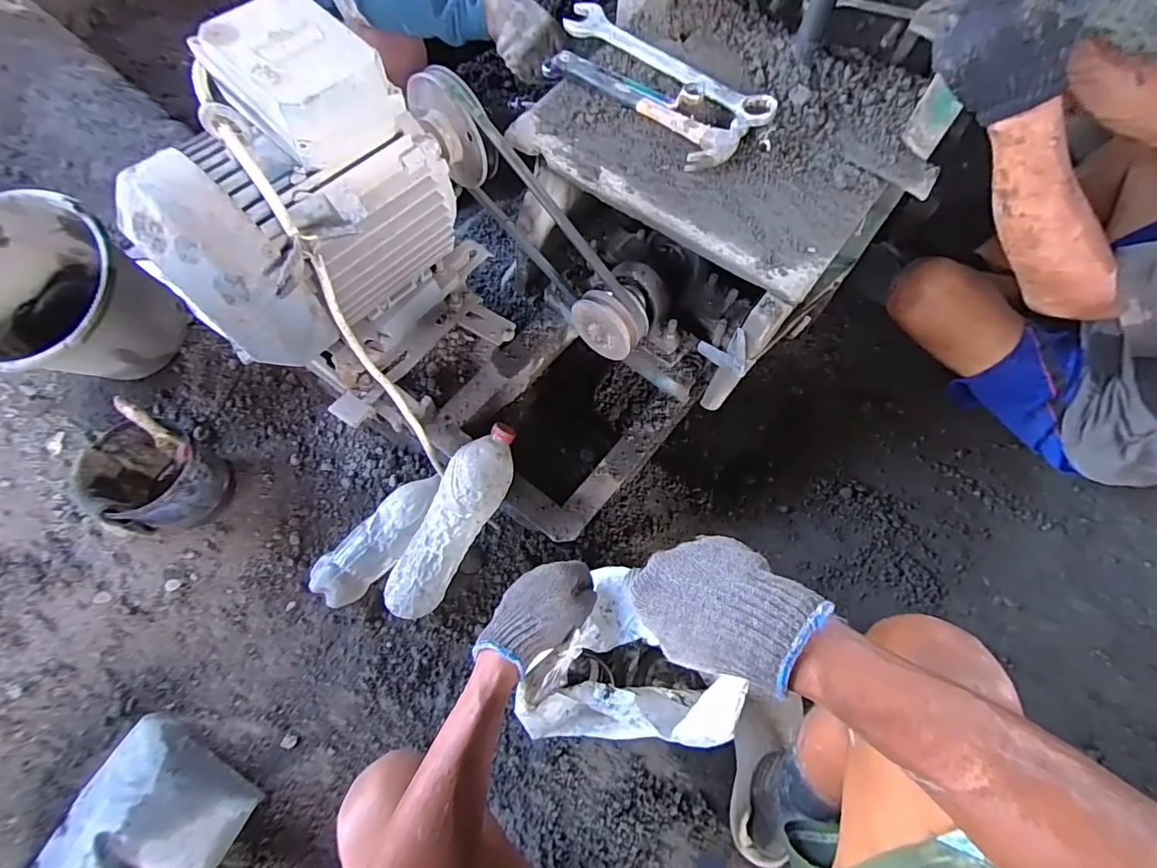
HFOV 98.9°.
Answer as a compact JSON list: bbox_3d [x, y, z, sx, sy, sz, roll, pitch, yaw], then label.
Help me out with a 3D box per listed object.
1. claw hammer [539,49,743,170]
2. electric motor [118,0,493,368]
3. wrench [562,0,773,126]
[{"bbox_3d":[0.080,-0.427,0.643,0.277,0.025,0.087,39,73,17],"label":"claw hammer"},{"bbox_3d":[-0.286,-0.231,0.541,0.184,0.281,0.290,39,73,17],"label":"electric motor"},{"bbox_3d":[0.113,-0.485,0.650,0.054,0.025,0.325,-43,71,-15],"label":"wrench"}]

